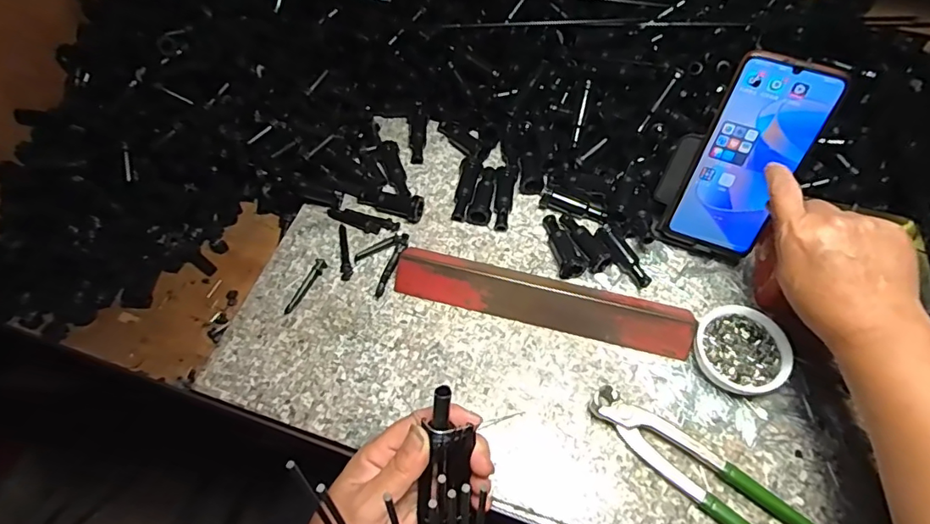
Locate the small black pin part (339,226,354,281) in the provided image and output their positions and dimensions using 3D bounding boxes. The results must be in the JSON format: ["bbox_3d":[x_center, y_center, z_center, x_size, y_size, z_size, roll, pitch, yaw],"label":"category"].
[{"bbox_3d":[-0.116,-0.010,0.493,0.012,0.005,0.060,-13,59,-8],"label":"small black pin part"}]

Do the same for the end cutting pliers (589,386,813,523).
[{"bbox_3d":[0.183,0.161,0.383,0.197,0.015,0.041,36,66,20],"label":"end cutting pliers"}]

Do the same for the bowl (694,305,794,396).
[{"bbox_3d":[0.227,0.074,0.427,0.069,0.027,0.070,0,59,0],"label":"bowl"}]

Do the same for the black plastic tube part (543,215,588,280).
[{"bbox_3d":[0.094,-0.017,0.486,0.023,0.026,0.070,-7,59,-4],"label":"black plastic tube part"}]

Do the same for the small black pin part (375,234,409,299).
[{"bbox_3d":[-0.069,0.002,0.483,0.010,0.005,0.068,18,60,11],"label":"small black pin part"}]

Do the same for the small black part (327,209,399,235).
[{"bbox_3d":[-0.102,-0.040,0.509,0.074,0.006,0.019,14,60,9],"label":"small black part"}]

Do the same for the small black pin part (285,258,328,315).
[{"bbox_3d":[-0.145,0.022,0.470,0.012,0.004,0.059,20,61,12],"label":"small black pin part"}]

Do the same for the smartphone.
[{"bbox_3d":[0.233,-0.081,0.429,0.075,0.163,0.007,22,38,14],"label":"smartphone"}]

